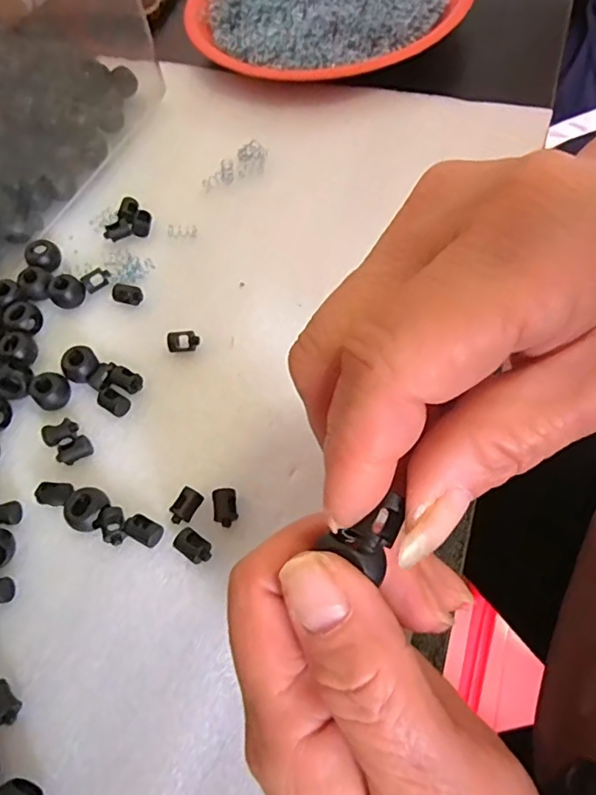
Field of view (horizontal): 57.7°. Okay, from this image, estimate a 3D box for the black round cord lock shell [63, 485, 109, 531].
[{"bbox_3d":[-0.087,0.044,0.220,0.016,0.010,0.017,-3,61,5],"label":"black round cord lock shell"}]

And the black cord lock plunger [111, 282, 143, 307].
[{"bbox_3d":[-0.086,-0.053,0.274,0.016,0.005,0.010,9,63,12],"label":"black cord lock plunger"}]

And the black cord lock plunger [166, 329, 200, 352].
[{"bbox_3d":[-0.055,-0.027,0.259,0.015,0.006,0.011,-9,61,2],"label":"black cord lock plunger"}]

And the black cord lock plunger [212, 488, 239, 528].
[{"bbox_3d":[-0.029,0.044,0.216,0.009,0.008,0.014,-10,60,1],"label":"black cord lock plunger"}]

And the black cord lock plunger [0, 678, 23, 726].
[{"bbox_3d":[-0.105,0.107,0.190,0.009,0.006,0.016,-37,63,-13],"label":"black cord lock plunger"}]

